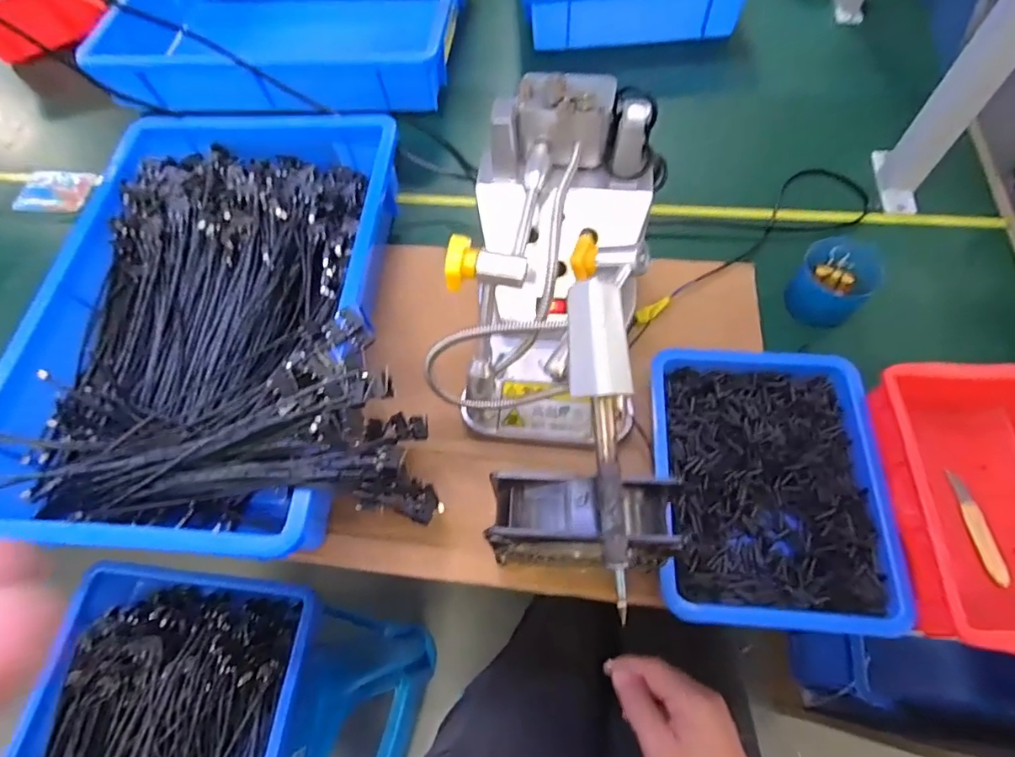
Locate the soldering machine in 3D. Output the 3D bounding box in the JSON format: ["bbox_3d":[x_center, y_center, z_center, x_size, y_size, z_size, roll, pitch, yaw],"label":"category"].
[{"bbox_3d":[0.032,-0.036,0.392,0.152,0.173,0.358,3,63,5],"label":"soldering machine"}]

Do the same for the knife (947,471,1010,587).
[{"bbox_3d":[0.358,0.112,0.397,0.014,0.007,0.083,-3,63,2],"label":"knife"}]

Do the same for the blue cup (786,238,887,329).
[{"bbox_3d":[0.301,-0.088,0.486,0.069,0.050,0.062,-37,67,-14],"label":"blue cup"}]

